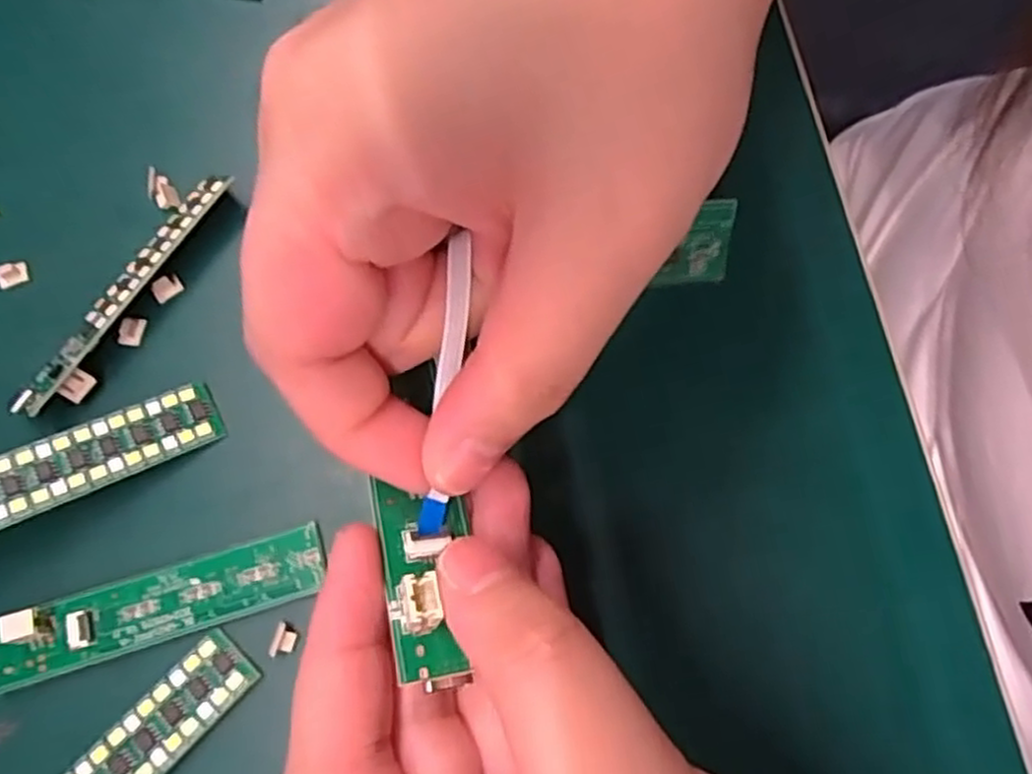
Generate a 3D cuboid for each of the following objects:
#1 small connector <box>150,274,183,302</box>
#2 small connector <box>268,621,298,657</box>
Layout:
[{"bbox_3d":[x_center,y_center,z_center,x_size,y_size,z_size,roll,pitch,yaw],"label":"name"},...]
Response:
[{"bbox_3d":[-0.100,-0.028,0.217,0.008,0.004,0.005,-36,73,-8],"label":"small connector"},{"bbox_3d":[-0.057,0.062,0.185,0.006,0.004,0.008,6,73,6],"label":"small connector"}]

